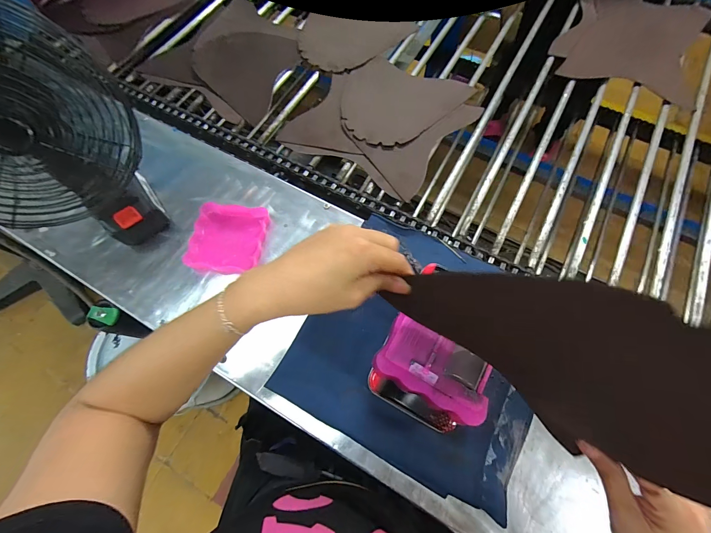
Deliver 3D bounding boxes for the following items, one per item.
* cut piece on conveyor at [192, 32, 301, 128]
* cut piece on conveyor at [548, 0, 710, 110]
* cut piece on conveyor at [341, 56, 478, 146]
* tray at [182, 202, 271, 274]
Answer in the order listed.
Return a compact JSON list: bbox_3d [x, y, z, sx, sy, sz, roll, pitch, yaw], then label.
[{"bbox_3d":[-0.244,-0.406,0.647,0.215,0.012,0.217,21,72,9],"label":"cut piece on conveyor"},{"bbox_3d":[0.577,-0.479,0.657,0.270,0.006,0.315,23,73,10],"label":"cut piece on conveyor"},{"bbox_3d":[0.080,-0.336,0.612,0.244,0.014,0.198,-39,74,-11],"label":"cut piece on conveyor"},{"bbox_3d":[-0.196,-0.045,0.484,0.110,0.023,0.107,6,71,4],"label":"tray"}]

